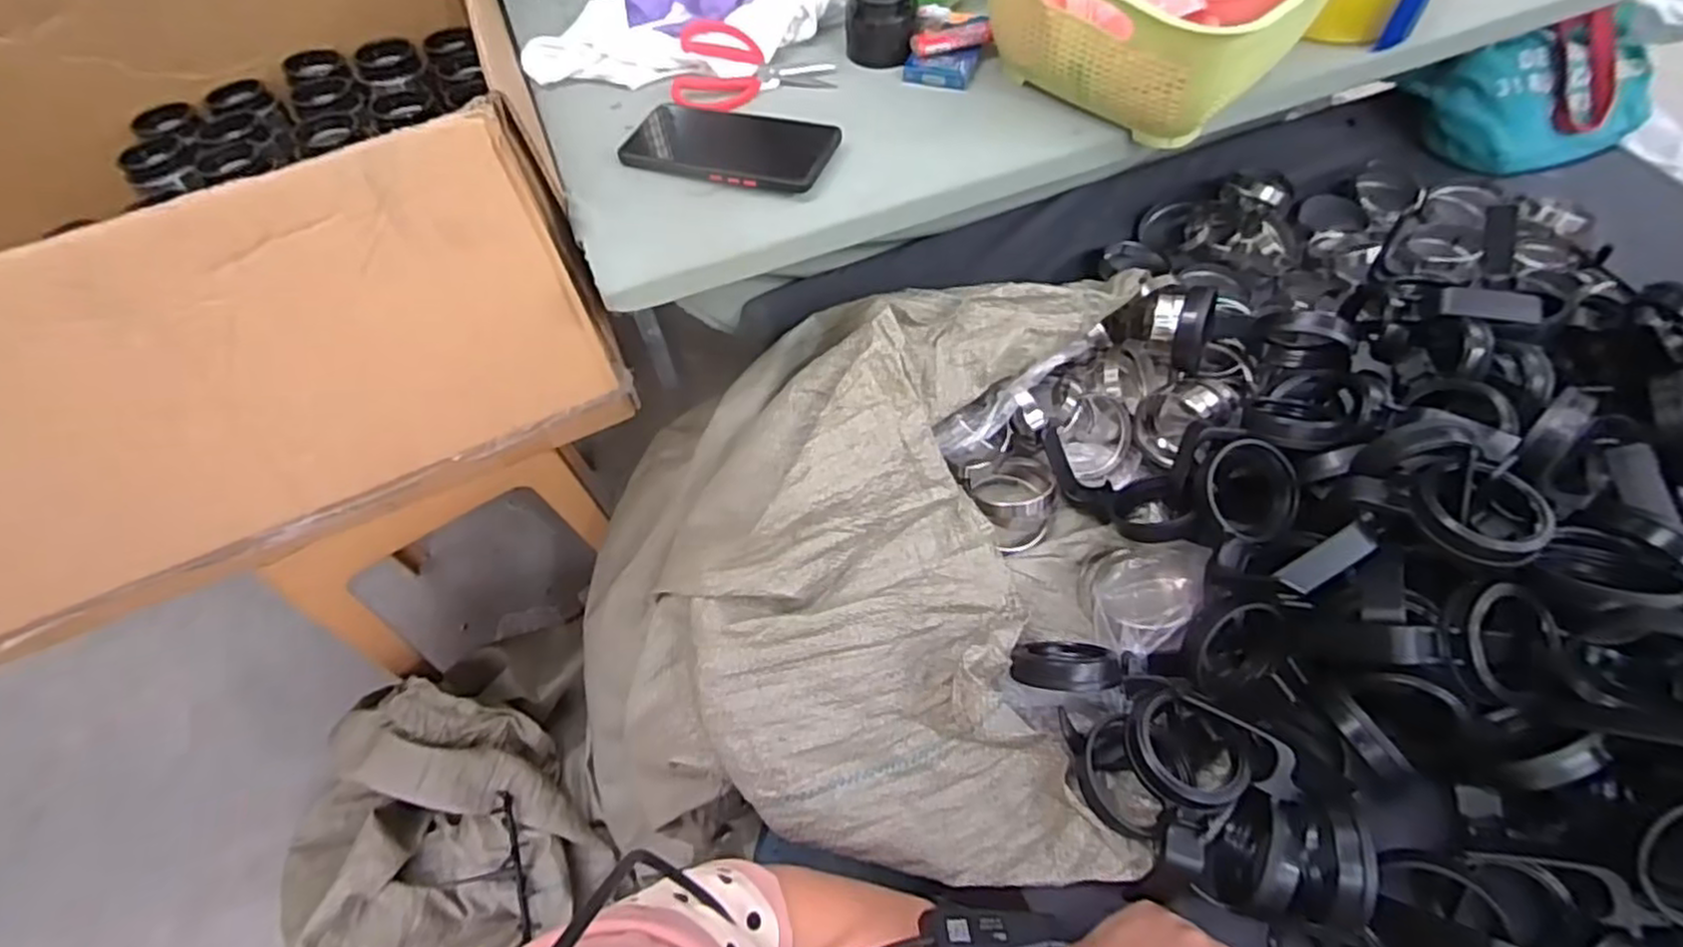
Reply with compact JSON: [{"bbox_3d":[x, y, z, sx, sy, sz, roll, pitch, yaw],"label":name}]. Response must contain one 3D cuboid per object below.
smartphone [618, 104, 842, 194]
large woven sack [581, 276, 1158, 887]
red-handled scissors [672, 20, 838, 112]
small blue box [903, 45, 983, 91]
[{"bbox_3d":[-0.085,-0.249,0.558,0.158,0.014,0.071,13,60,12],"label":"smartphone"},{"bbox_3d":[0.025,0.055,0.549,0.341,0.163,0.407,4,58,6],"label":"large woven sack"},{"bbox_3d":[-0.074,-0.342,0.611,0.130,0.020,0.101,2,58,5],"label":"red-handled scissors"},{"bbox_3d":[0.084,-0.342,0.612,0.060,0.013,0.042,9,59,9],"label":"small blue box"}]

